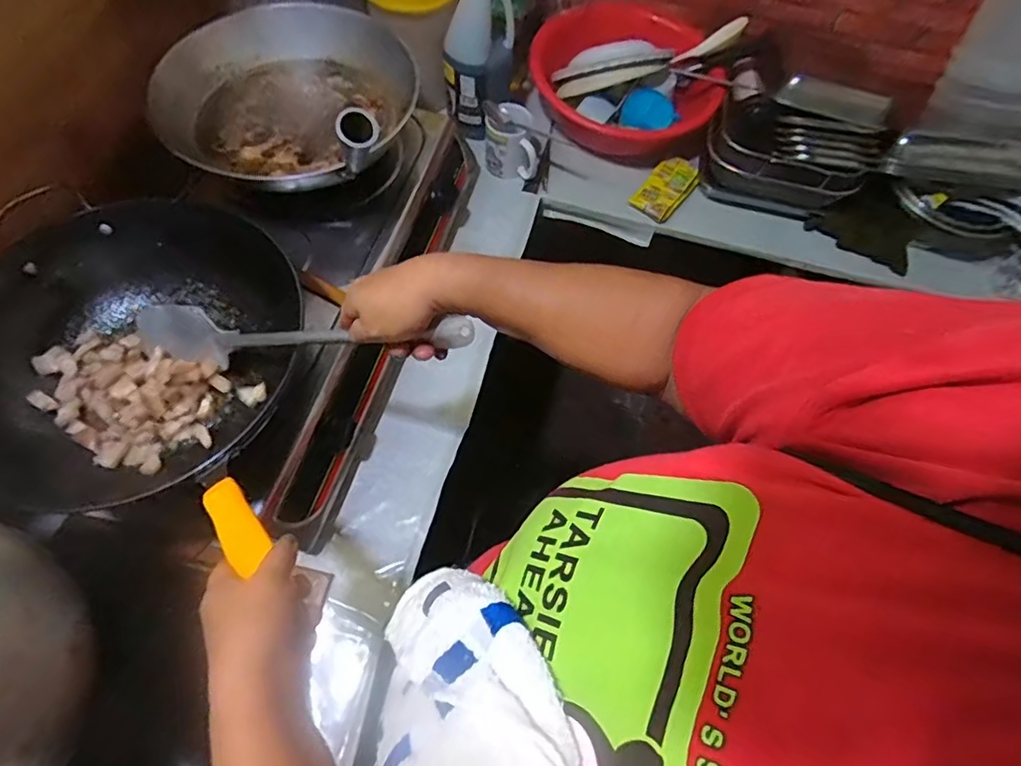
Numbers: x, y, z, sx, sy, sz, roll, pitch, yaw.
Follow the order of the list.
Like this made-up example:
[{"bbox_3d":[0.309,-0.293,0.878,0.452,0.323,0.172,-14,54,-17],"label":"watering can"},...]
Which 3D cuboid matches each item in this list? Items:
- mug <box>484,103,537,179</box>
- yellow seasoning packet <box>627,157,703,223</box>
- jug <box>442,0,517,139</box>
[{"bbox_3d":[-0.001,-0.426,0.972,0.087,0.103,0.071,1,63,-3],"label":"mug"},{"bbox_3d":[0.284,-0.357,0.995,0.079,0.024,0.128,36,78,11],"label":"yellow seasoning packet"},{"bbox_3d":[-0.052,-0.546,0.913,0.120,0.250,0.095,-2,63,-4],"label":"jug"}]

